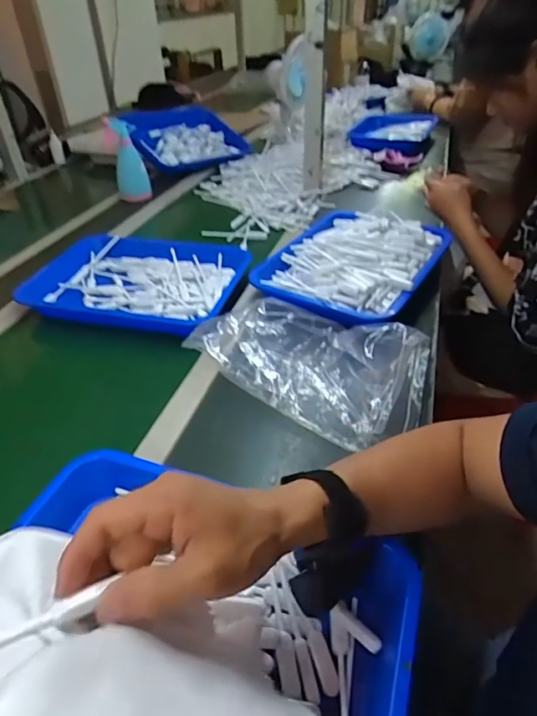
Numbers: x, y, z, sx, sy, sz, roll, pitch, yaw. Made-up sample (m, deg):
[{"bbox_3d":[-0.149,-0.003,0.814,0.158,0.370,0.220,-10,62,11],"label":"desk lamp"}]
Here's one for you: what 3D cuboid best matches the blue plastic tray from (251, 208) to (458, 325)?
[{"bbox_3d":[0.155,-0.182,0.864,0.285,0.075,0.358,19,43,24],"label":"blue plastic tray"}]

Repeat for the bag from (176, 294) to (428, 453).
[{"bbox_3d":[0.064,-0.011,0.647,0.318,0.086,0.195,23,45,28],"label":"bag"}]

